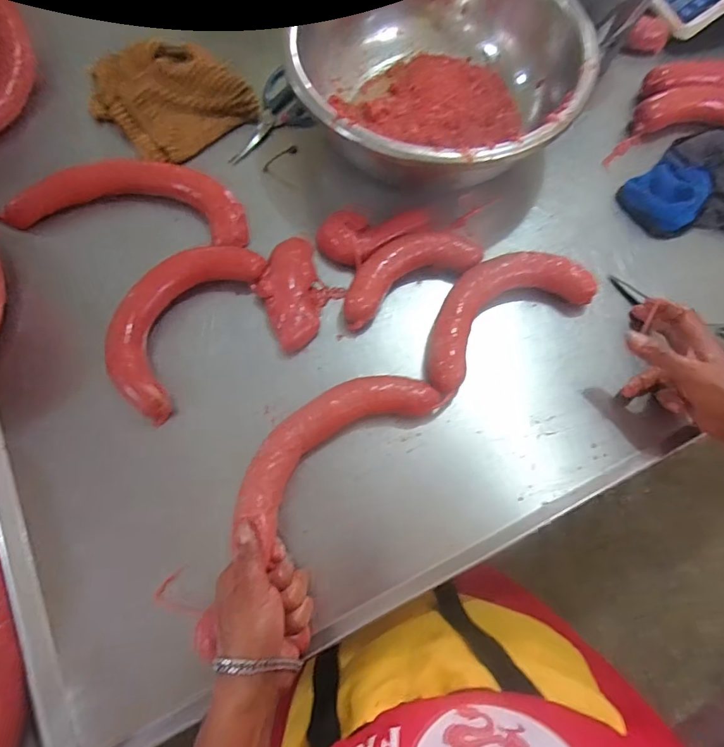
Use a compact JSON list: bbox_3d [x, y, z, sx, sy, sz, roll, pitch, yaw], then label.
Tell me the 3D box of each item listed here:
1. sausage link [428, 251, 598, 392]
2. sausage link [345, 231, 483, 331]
[{"bbox_3d":[0.148,-0.072,0.522,0.213,0.039,0.099,-32,76,-11],"label":"sausage link"},{"bbox_3d":[0.045,-0.118,0.534,0.167,0.040,0.072,-29,76,-11],"label":"sausage link"}]

